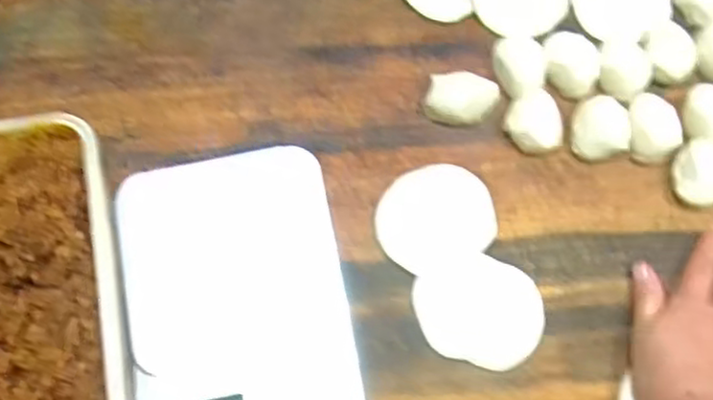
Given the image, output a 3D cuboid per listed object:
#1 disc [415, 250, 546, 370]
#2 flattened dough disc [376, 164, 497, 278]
[{"bbox_3d":[0.087,0.078,0.515,0.091,0.004,0.075,14,74,2],"label":"disc"},{"bbox_3d":[0.059,0.013,0.532,0.085,0.006,0.080,1,74,-2],"label":"flattened dough disc"}]

